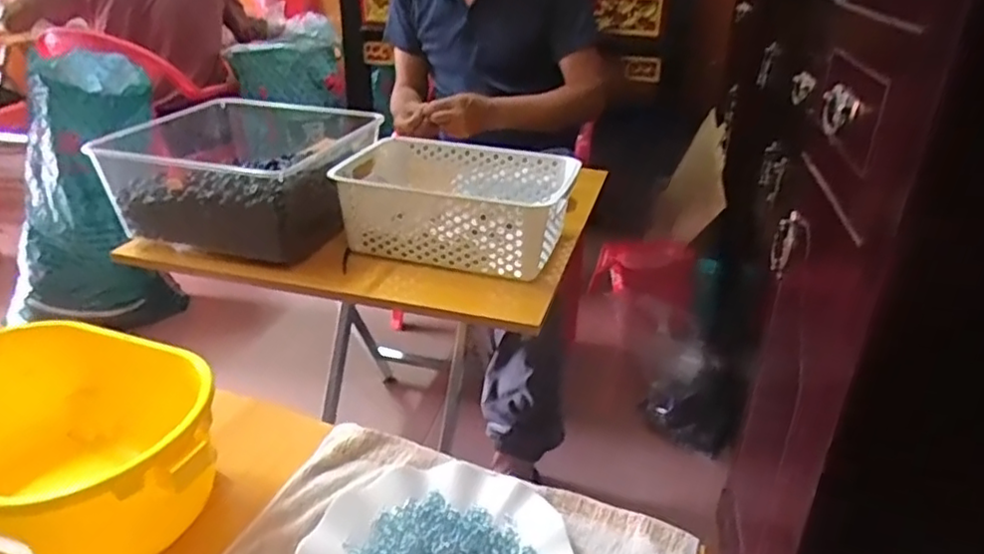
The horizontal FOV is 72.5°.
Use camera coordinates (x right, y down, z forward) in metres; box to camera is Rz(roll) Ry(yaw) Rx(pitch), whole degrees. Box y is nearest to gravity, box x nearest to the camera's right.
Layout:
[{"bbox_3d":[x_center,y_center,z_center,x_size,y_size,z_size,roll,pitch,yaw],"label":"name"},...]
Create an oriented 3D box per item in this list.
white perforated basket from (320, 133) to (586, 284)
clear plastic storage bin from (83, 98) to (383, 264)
[{"bbox_3d":[-0.046,-0.107,0.948,0.302,0.109,0.229,9,28,16],"label":"white perforated basket"},{"bbox_3d":[-0.339,-0.146,0.980,0.323,0.132,0.294,8,28,13],"label":"clear plastic storage bin"}]

